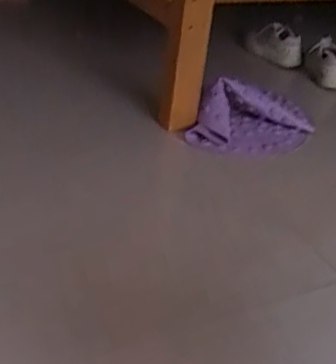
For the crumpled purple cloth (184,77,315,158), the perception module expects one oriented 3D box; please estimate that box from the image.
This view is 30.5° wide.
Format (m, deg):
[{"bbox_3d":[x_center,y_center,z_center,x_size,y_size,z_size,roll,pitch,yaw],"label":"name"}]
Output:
[{"bbox_3d":[0.213,-0.152,1.511,0.339,0.132,0.150,-6,34,-20],"label":"crumpled purple cloth"}]

